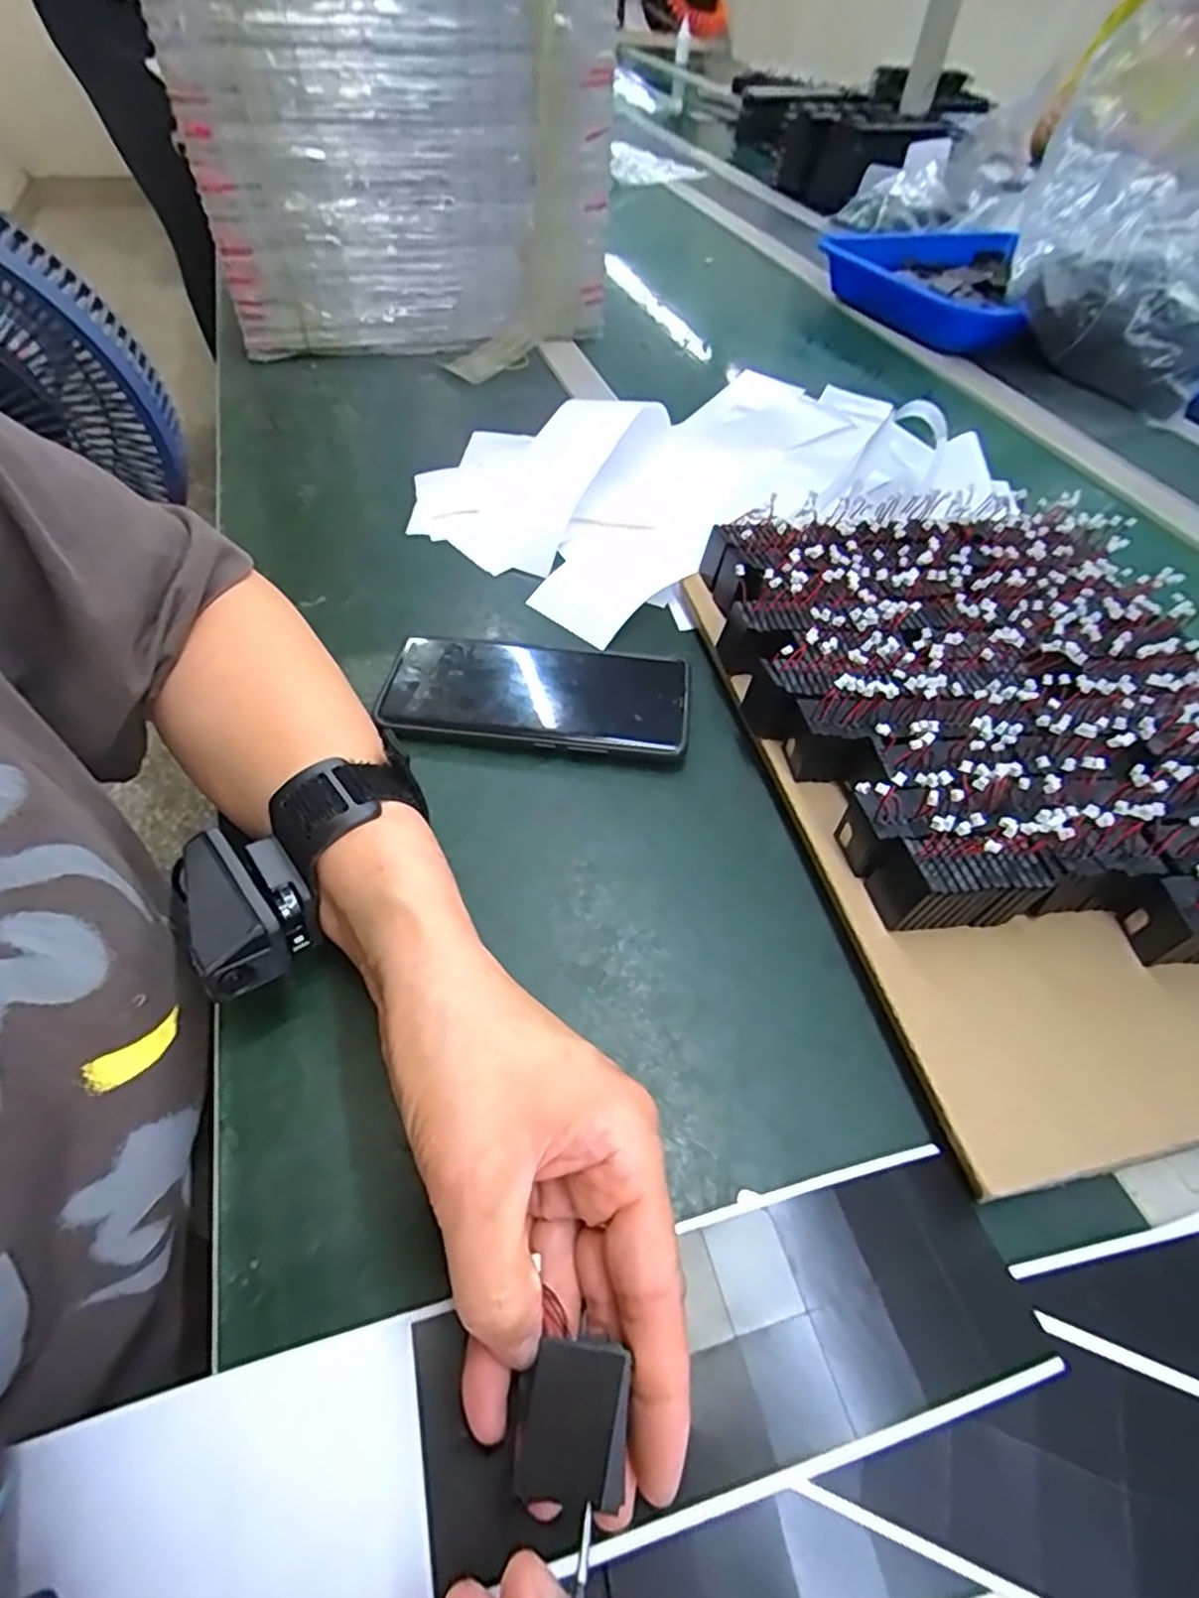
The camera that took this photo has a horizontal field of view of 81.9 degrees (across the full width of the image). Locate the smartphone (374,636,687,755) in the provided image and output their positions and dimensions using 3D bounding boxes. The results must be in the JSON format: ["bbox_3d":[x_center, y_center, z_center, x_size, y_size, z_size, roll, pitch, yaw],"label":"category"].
[{"bbox_3d":[-0.035,-0.057,0.379,0.160,0.012,0.073,5,52,1],"label":"smartphone"}]

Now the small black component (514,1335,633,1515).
[{"bbox_3d":[-0.007,0.162,0.178,0.028,0.004,0.034,0,65,15],"label":"small black component"}]

